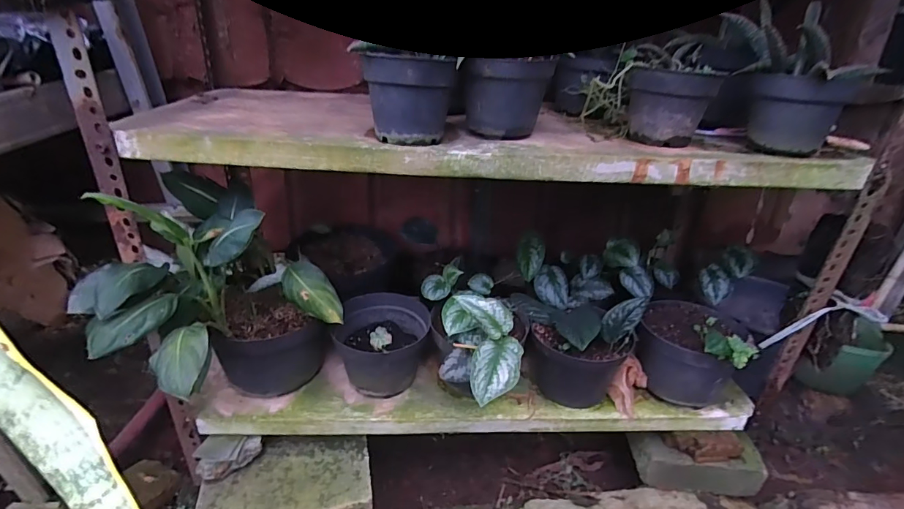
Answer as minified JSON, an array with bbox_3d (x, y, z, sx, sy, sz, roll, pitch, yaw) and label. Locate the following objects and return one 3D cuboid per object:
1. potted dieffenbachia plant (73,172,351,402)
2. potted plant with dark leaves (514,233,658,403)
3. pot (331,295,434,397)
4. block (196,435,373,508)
[{"bbox_3d":[-0.324,0.096,0.621,0.245,0.357,0.288,18,33,27],"label":"potted dieffenbachia plant"},{"bbox_3d":[0.228,0.111,0.814,0.235,0.226,0.241,12,31,18],"label":"potted plant with dark leaves"},{"bbox_3d":[-0.126,0.154,0.777,0.148,0.143,0.178,1,29,-1],"label":"pot"},{"bbox_3d":[-0.266,0.390,0.727,0.256,0.080,0.187,-6,30,-13],"label":"block"}]

